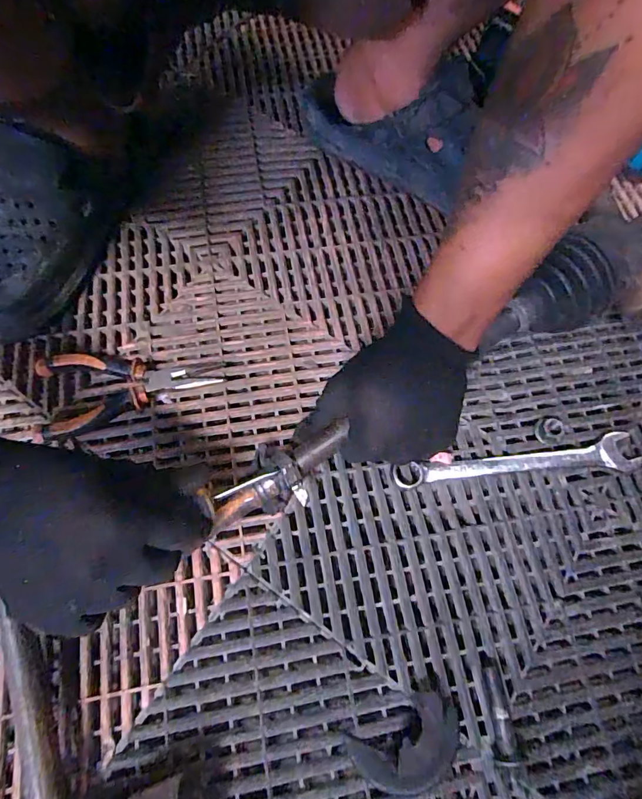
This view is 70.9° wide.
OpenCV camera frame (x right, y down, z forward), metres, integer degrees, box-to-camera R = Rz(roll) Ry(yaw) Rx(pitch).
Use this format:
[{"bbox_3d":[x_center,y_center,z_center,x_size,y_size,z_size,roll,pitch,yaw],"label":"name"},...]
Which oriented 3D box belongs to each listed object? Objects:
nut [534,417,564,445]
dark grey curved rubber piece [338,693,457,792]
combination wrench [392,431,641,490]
[{"bbox_3d":[0.192,0.027,0.381,0.023,0.015,0.023,1,67,-2],"label":"nut"},{"bbox_3d":[0.057,0.221,0.290,0.071,0.020,0.042,-27,71,-14],"label":"dark grey curved rubber piece"},{"bbox_3d":[0.165,0.054,0.375,0.210,0.012,0.030,-7,67,-6],"label":"combination wrench"}]

